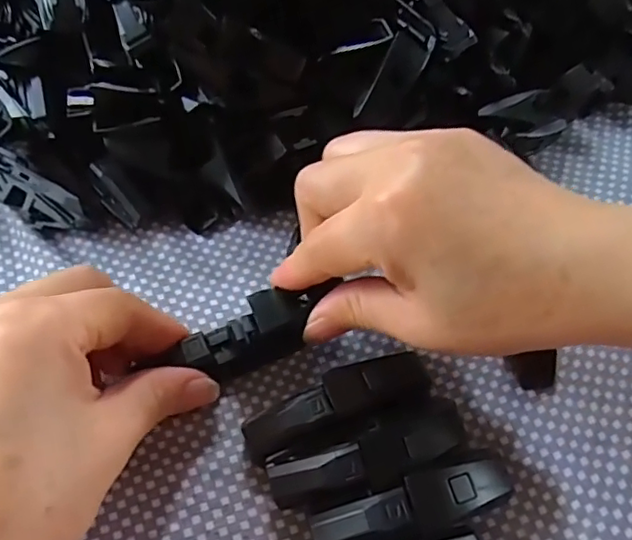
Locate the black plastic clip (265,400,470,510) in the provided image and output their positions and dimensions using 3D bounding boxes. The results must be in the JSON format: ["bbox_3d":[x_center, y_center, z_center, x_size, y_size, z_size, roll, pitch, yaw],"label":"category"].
[{"bbox_3d":[0.020,0.067,0.214,0.073,0.022,0.024,-17,63,-9],"label":"black plastic clip"}]

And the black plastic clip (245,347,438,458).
[{"bbox_3d":[0.006,0.051,0.221,0.066,0.024,0.019,-18,63,-9],"label":"black plastic clip"}]

